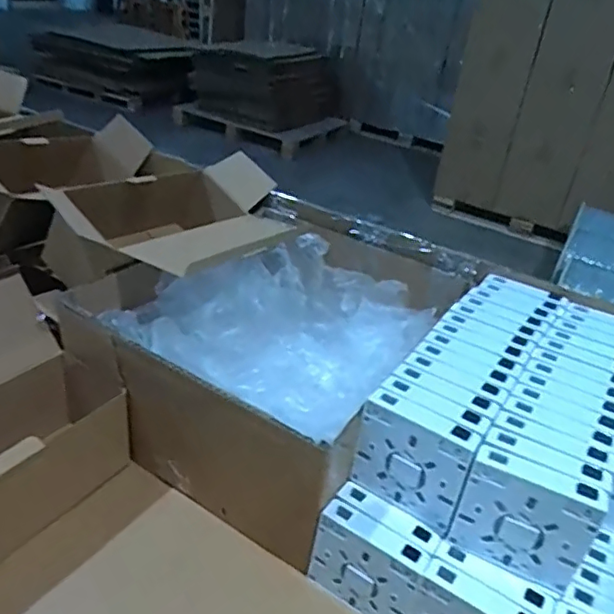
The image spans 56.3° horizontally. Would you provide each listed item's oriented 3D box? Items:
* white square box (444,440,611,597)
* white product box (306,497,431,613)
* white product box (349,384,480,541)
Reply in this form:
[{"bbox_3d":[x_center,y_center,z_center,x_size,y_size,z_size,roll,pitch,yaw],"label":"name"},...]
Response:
[{"bbox_3d":[0.153,0.152,0.410,0.087,0.091,0.020,19,31,19],"label":"white square box"},{"bbox_3d":[0.046,0.209,0.457,0.084,0.085,0.021,24,33,27],"label":"white product box"},{"bbox_3d":[0.081,0.120,0.443,0.085,0.089,0.019,24,33,27],"label":"white product box"}]

